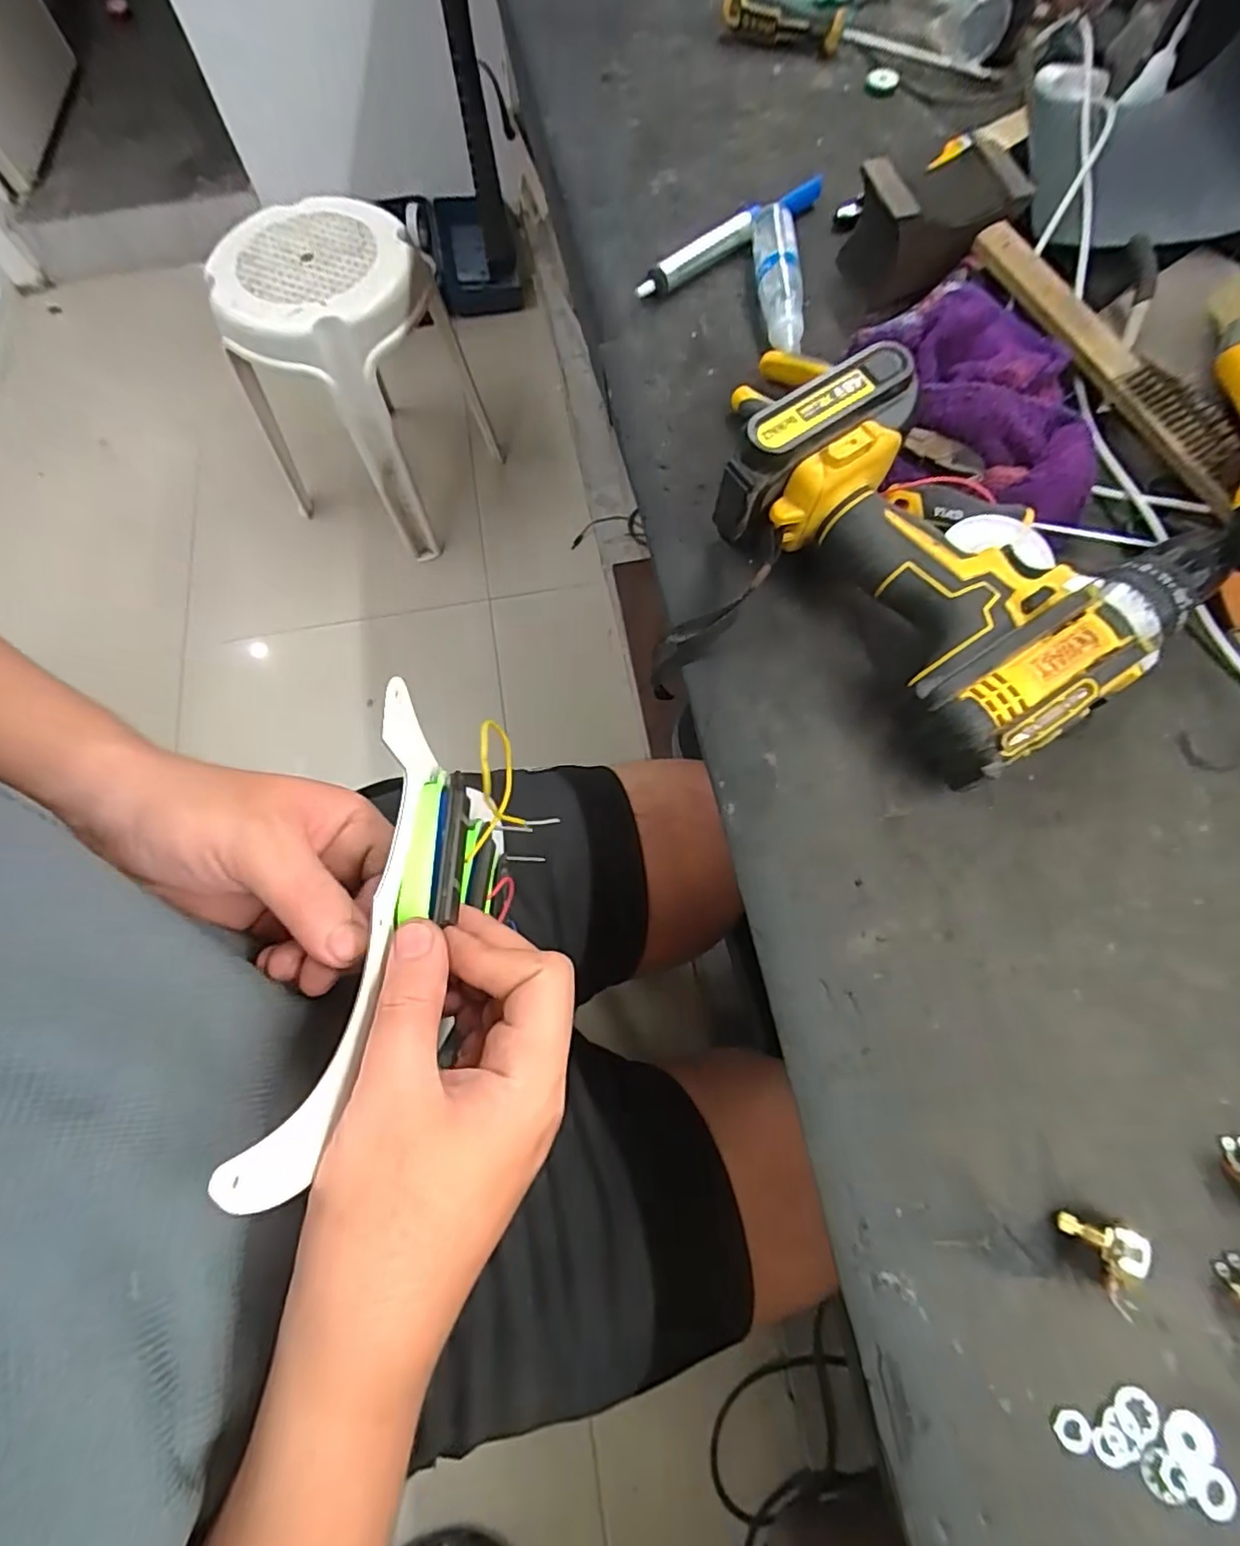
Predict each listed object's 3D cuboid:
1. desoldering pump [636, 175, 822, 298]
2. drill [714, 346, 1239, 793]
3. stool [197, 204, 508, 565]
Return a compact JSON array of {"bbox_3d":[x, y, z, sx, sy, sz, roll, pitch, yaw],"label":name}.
[{"bbox_3d":[0.086,-0.397,0.464,0.192,0.021,0.017,-40,72,-13],"label":"desoldering pump"},{"bbox_3d":[0.184,-0.125,0.328,0.199,0.084,0.206,-33,71,-10],"label":"drill"},{"bbox_3d":[-0.470,-0.713,1.170,0.324,0.433,0.336,21,71,10],"label":"stool"}]

